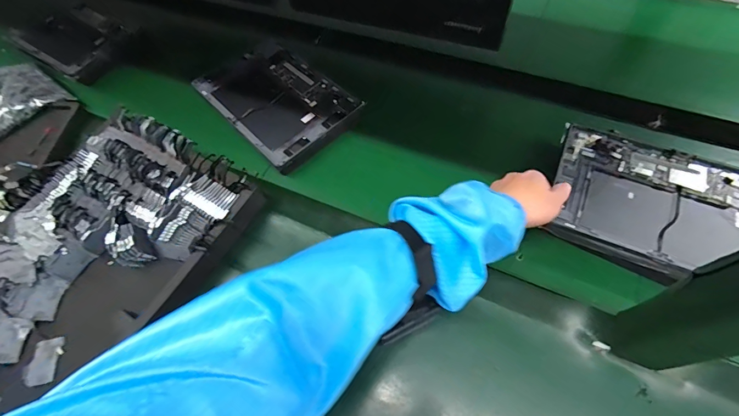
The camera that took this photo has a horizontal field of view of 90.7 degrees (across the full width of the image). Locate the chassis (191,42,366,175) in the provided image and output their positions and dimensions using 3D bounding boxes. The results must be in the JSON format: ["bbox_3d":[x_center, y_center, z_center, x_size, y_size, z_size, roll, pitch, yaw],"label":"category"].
[{"bbox_3d":[-0.155,-0.181,0.600,0.165,0.023,0.260,-41,67,-17],"label":"chassis"}]

